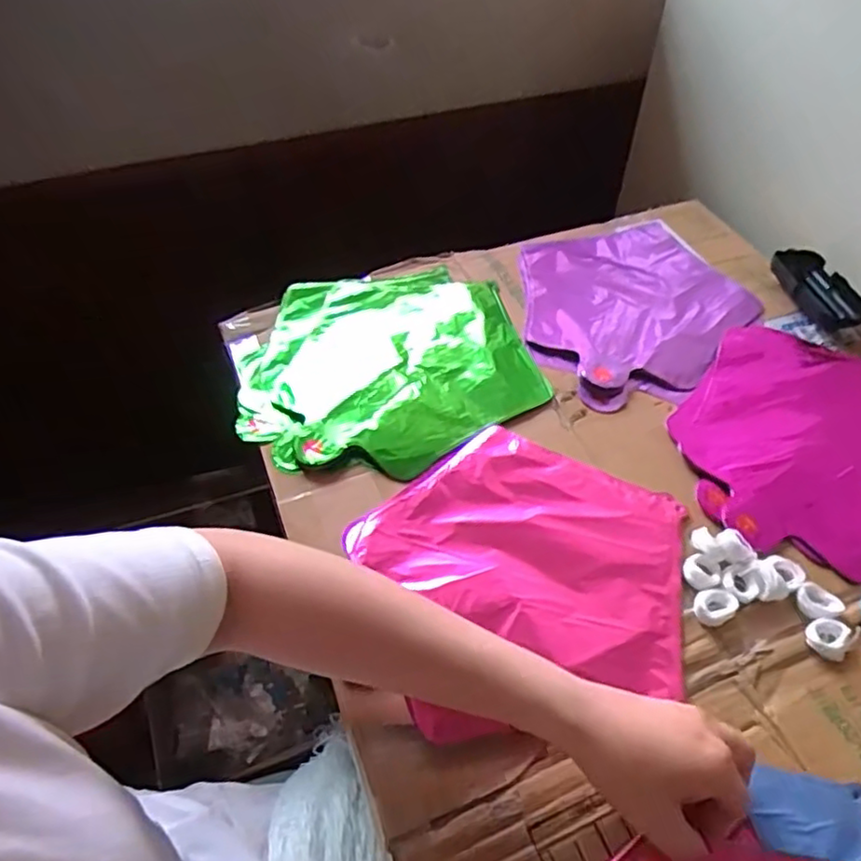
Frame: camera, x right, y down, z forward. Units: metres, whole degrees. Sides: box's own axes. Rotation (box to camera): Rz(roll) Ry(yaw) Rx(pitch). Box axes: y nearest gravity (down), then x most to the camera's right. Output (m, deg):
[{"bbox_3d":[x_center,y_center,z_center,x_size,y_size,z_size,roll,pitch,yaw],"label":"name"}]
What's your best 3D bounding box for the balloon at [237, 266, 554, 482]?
[{"bbox_3d":[-0.040,-0.064,0.582,0.252,0.011,0.230,-9,52,-7],"label":"balloon"}]

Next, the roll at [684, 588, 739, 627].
[{"bbox_3d":[0.192,0.119,0.442,0.030,0.007,0.023,-26,56,-18],"label":"roll"}]

